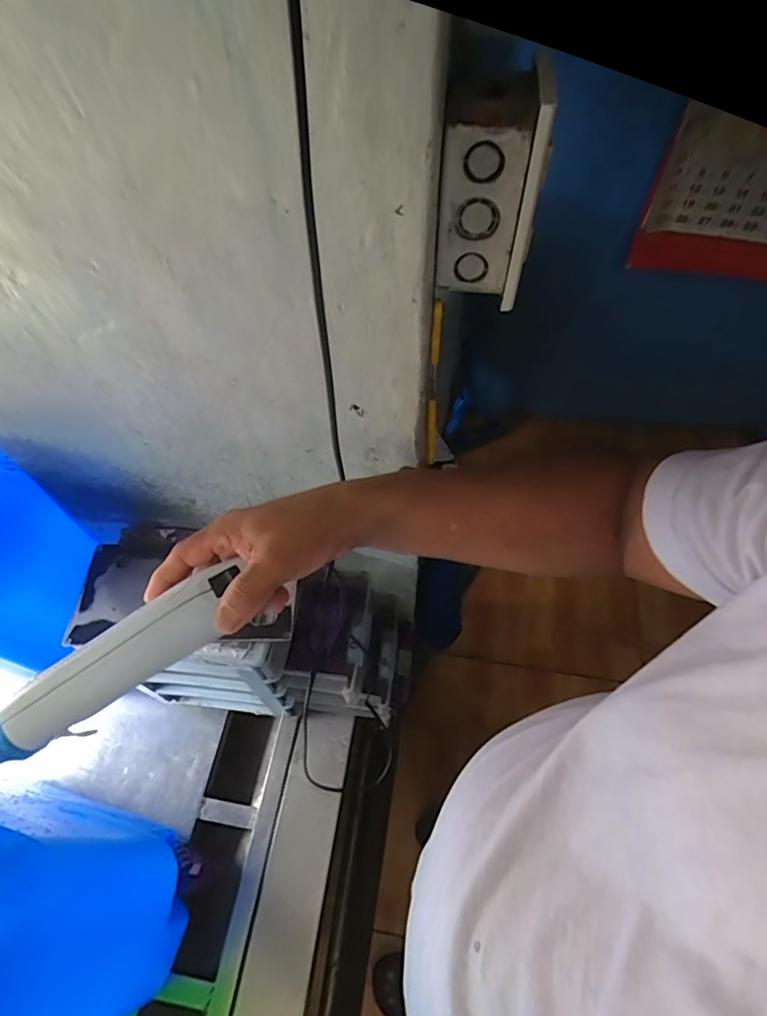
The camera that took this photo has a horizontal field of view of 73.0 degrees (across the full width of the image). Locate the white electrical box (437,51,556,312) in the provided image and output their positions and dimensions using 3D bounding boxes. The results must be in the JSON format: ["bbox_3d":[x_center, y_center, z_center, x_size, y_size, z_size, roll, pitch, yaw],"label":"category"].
[{"bbox_3d":[0.065,-0.188,0.306,0.053,0.111,0.046,13,60,11],"label":"white electrical box"}]

